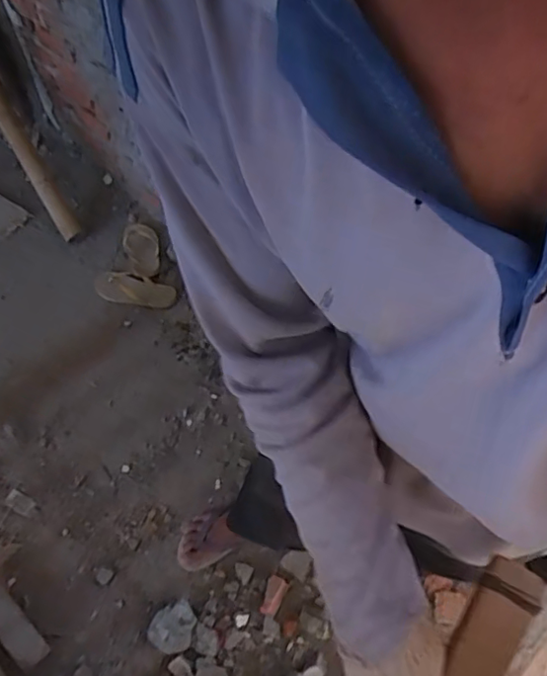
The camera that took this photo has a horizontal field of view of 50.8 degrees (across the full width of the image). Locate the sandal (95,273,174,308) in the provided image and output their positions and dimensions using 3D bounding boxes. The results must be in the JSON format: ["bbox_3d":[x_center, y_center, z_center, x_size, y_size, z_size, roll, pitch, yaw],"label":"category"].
[{"bbox_3d":[-0.395,-0.140,1.636,0.232,0.046,0.101,4,55,5],"label":"sandal"}]

